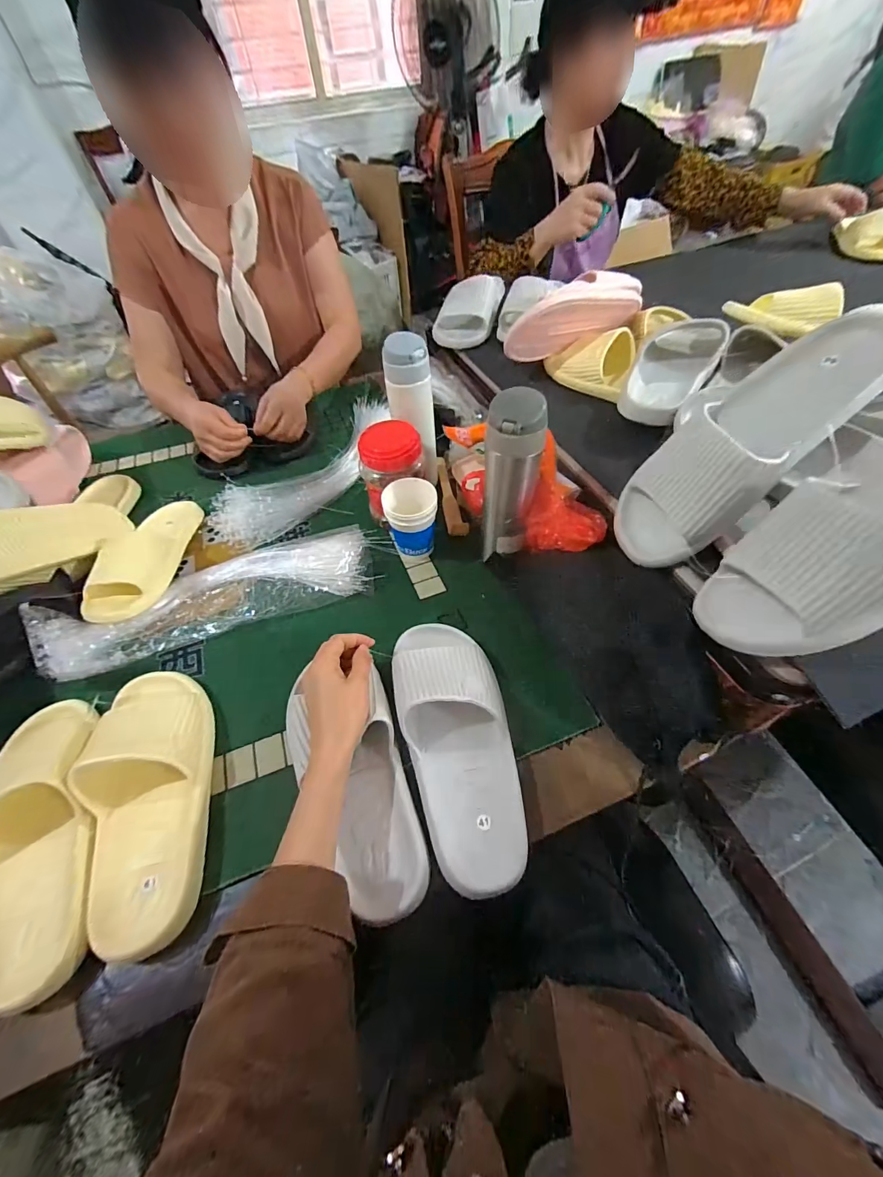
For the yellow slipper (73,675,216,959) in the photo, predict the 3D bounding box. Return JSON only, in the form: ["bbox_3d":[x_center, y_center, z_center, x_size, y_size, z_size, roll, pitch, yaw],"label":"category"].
[{"bbox_3d":[-0.284,0.186,0.404,0.108,0.070,0.255,-20,53,-10],"label":"yellow slipper"}]

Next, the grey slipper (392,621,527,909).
[{"bbox_3d":[0.016,0.141,0.409,0.109,0.068,0.264,-14,52,-6],"label":"grey slipper"}]

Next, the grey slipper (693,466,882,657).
[{"bbox_3d":[0.349,-0.045,0.341,0.271,0.073,0.111,-39,53,14],"label":"grey slipper"}]

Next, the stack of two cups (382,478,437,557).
[{"bbox_3d":[-0.038,-0.090,0.580,0.067,0.094,0.067,-13,52,-6],"label":"stack of two cups"}]

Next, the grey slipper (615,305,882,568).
[{"bbox_3d":[0.288,-0.140,0.418,0.269,0.059,0.096,-47,52,21],"label":"grey slipper"}]

